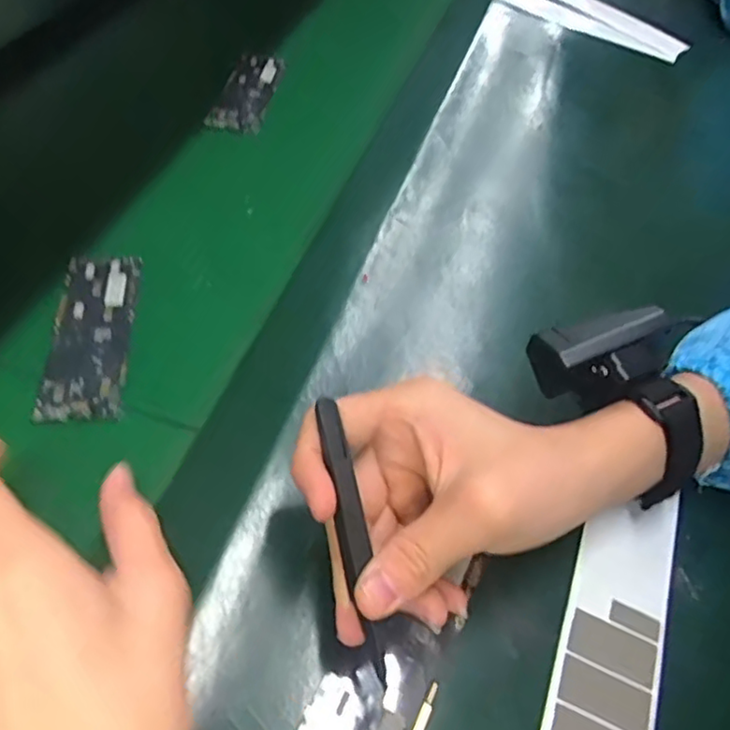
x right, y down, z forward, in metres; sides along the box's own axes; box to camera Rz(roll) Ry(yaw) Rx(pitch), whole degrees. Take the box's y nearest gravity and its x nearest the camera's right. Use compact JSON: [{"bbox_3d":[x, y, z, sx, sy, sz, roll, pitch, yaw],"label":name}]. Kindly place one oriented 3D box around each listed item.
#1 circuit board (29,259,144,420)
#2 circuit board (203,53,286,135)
[{"bbox_3d":[-0.161,-0.020,0.370,0.045,0.008,0.122,-3,53,-8],"label":"circuit board"},{"bbox_3d":[-0.103,-0.243,0.554,0.045,0.009,0.120,8,52,0],"label":"circuit board"}]

